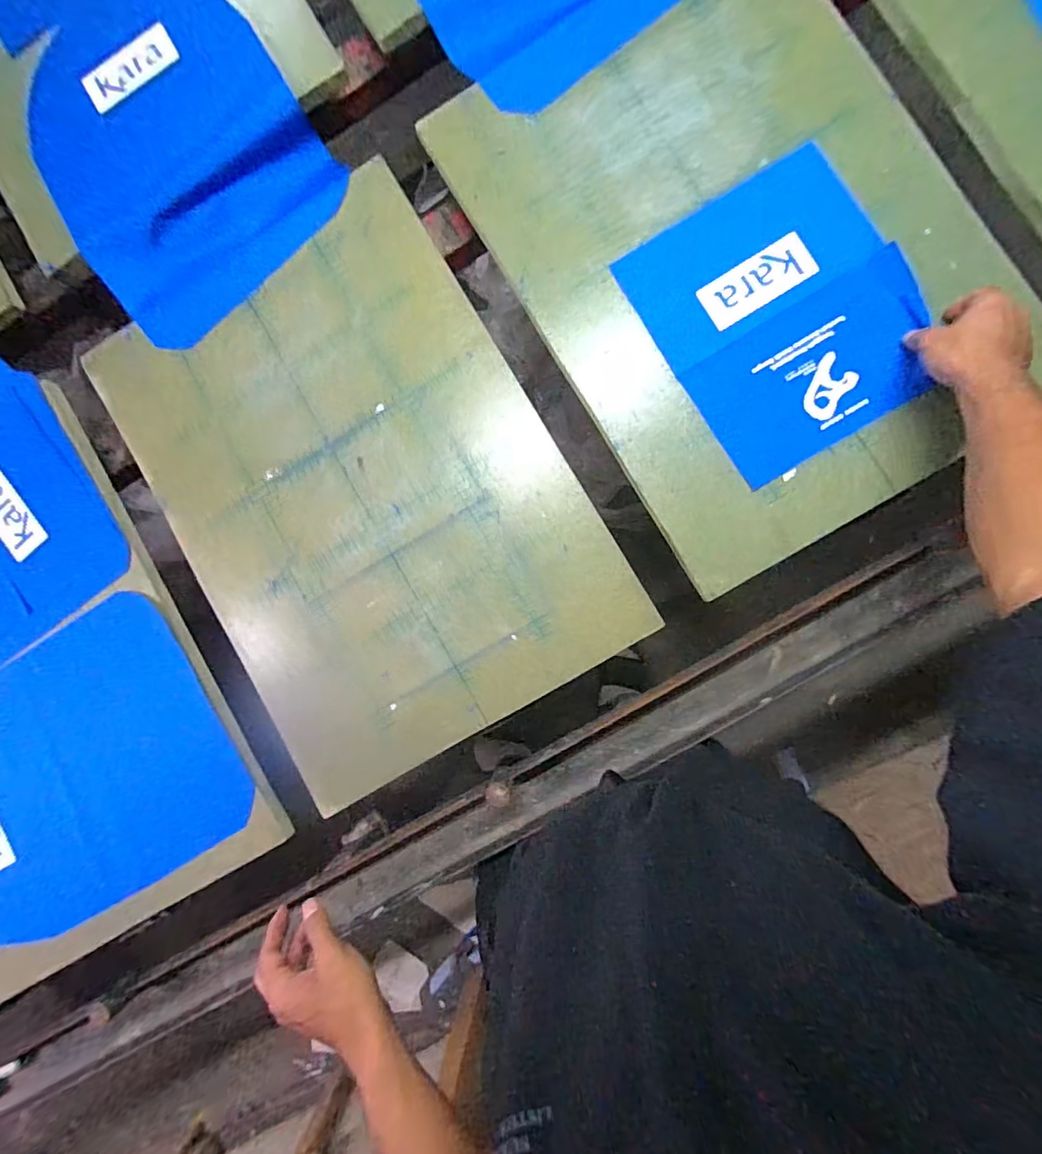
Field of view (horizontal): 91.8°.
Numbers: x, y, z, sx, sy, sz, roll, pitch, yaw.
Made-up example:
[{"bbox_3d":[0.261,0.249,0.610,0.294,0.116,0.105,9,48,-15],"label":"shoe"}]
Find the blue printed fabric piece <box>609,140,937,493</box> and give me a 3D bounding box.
[{"bbox_3d":[0.282,-0.280,0.544,0.242,0.016,0.288,-30,86,5],"label":"blue printed fabric piece"}]

